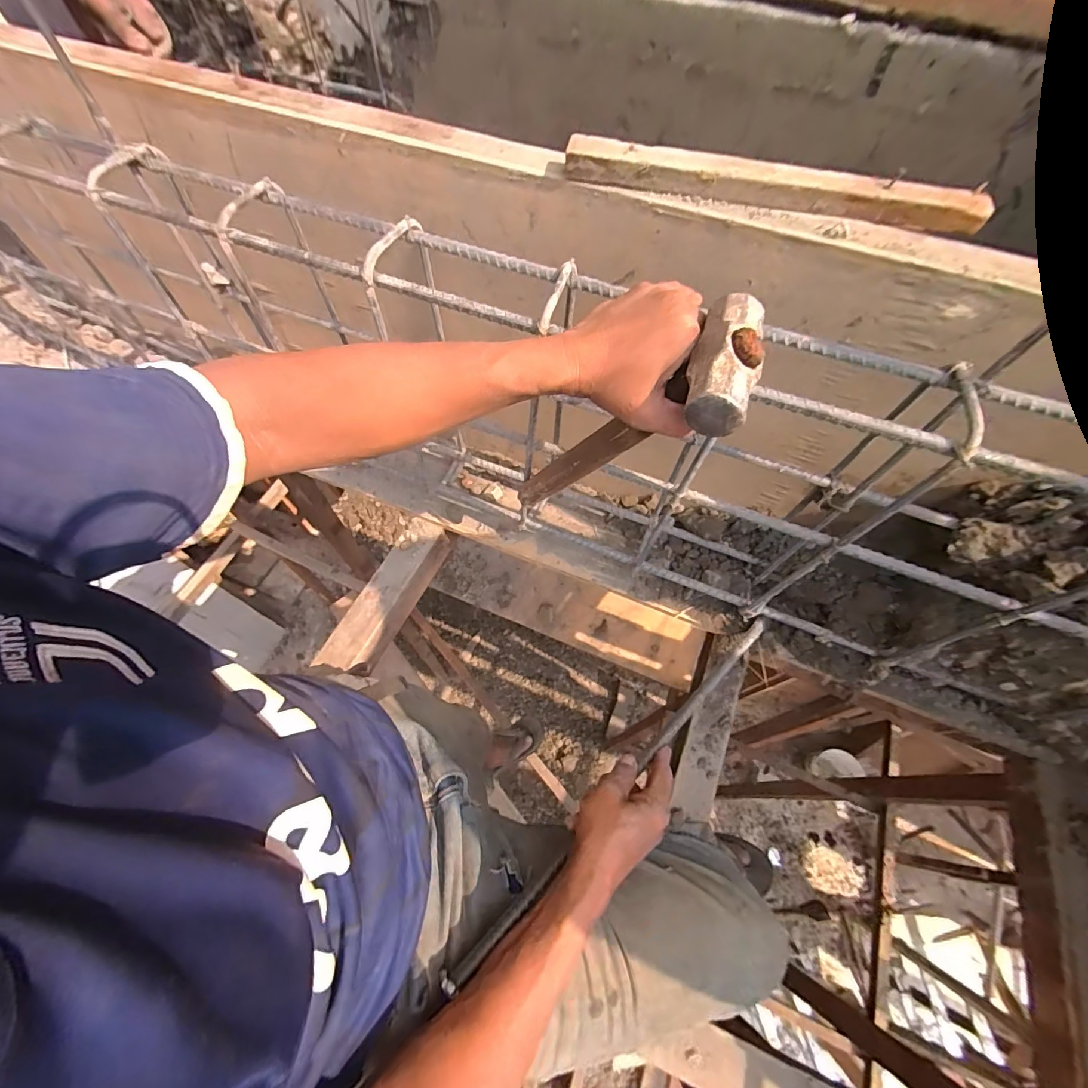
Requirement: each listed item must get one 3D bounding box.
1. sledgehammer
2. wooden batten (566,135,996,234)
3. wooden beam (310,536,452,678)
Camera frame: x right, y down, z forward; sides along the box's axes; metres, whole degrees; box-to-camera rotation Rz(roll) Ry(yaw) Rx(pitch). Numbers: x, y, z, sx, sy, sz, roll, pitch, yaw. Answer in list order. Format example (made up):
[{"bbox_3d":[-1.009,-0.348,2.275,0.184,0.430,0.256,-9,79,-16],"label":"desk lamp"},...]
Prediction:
[{"bbox_3d":[0.064,-0.095,0.422,0.055,0.300,0.091,38,65,-12],"label":"sledgehammer"},{"bbox_3d":[0.193,-0.307,0.395,0.344,0.024,0.026,11,62,5],"label":"wooden batten"},{"bbox_3d":[-0.234,0.084,0.698,0.061,0.069,0.247,24,64,11],"label":"wooden beam"}]

